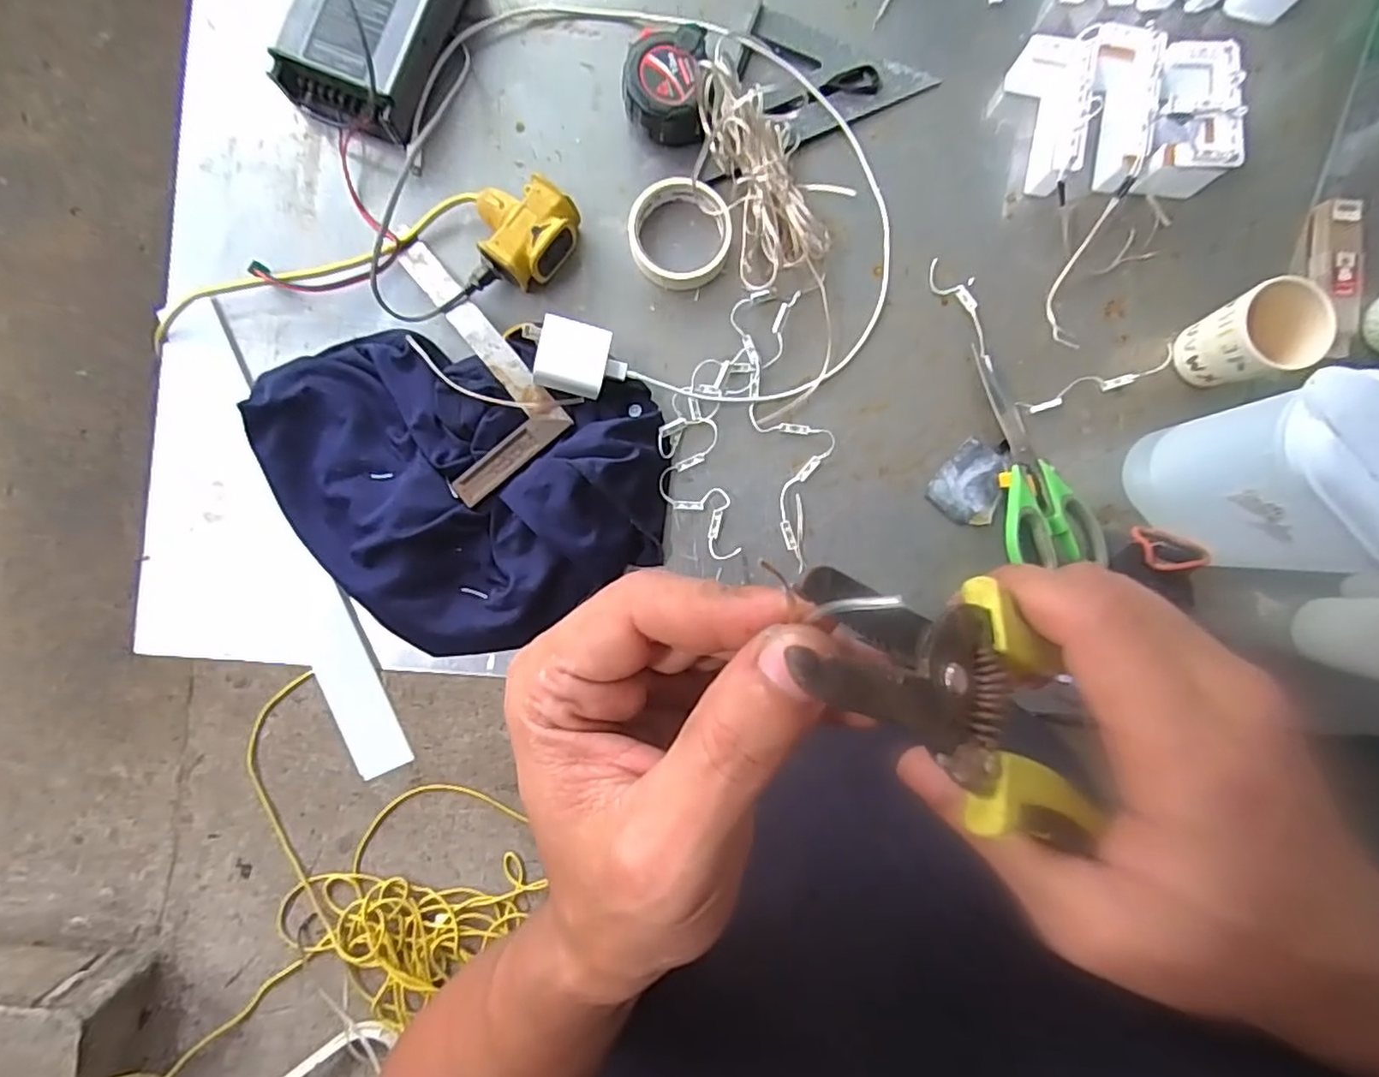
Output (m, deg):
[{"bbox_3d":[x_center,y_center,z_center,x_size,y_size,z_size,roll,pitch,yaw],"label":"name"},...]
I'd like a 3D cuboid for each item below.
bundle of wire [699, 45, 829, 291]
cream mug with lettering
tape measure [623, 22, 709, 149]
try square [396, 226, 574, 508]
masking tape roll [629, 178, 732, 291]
[{"bbox_3d":[0.064,-0.315,0.558,0.084,0.047,0.184,-14,90,0],"label":"bundle of wire"},{"bbox_3d":[0.476,-0.172,0.550,0.068,0.089,0.073,-23,90,0],"label":"cream mug with lettering"},{"bbox_3d":[-0.022,-0.393,0.561,0.068,0.032,0.081,3,90,0],"label":"tape measure"},{"bbox_3d":[-0.211,-0.152,0.553,0.109,0.009,0.234,-38,79,-1],"label":"try square"},{"bbox_3d":[-0.008,-0.267,0.568,0.088,0.025,0.094,0,90,0],"label":"masking tape roll"}]

